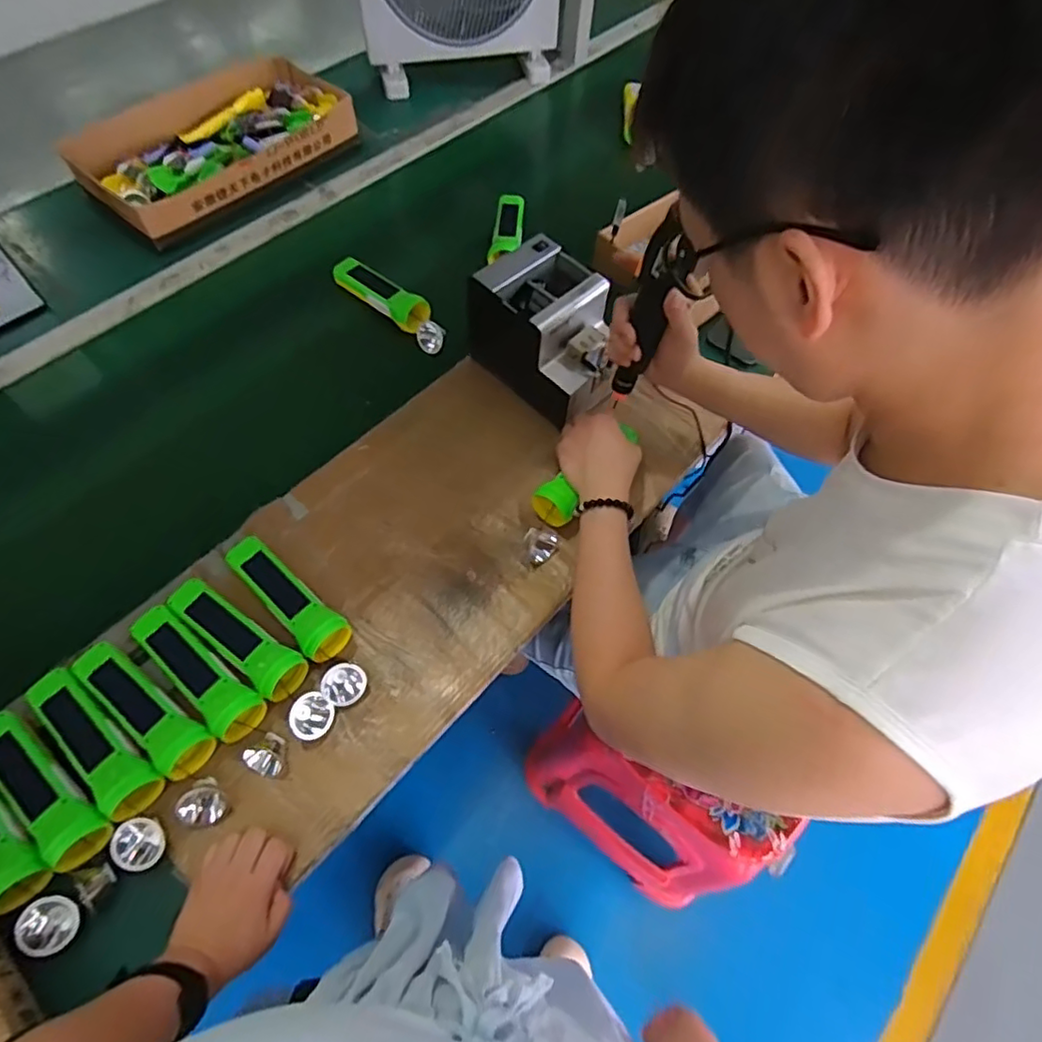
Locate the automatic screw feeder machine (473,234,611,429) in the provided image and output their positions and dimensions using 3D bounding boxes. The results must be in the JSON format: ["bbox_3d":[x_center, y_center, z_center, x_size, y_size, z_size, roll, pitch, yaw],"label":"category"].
[{"bbox_3d":[0.039,-0.244,0.800,0.135,0.143,0.185,-39,71,-20],"label":"automatic screw feeder machine"}]

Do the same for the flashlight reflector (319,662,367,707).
[{"bbox_3d":[-0.182,0.170,0.636,0.040,0.022,0.042,1,63,-3],"label":"flashlight reflector"}]

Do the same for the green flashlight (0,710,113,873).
[{"bbox_3d":[-0.447,0.246,0.565,0.163,0.041,0.051,35,66,14],"label":"green flashlight"}]

